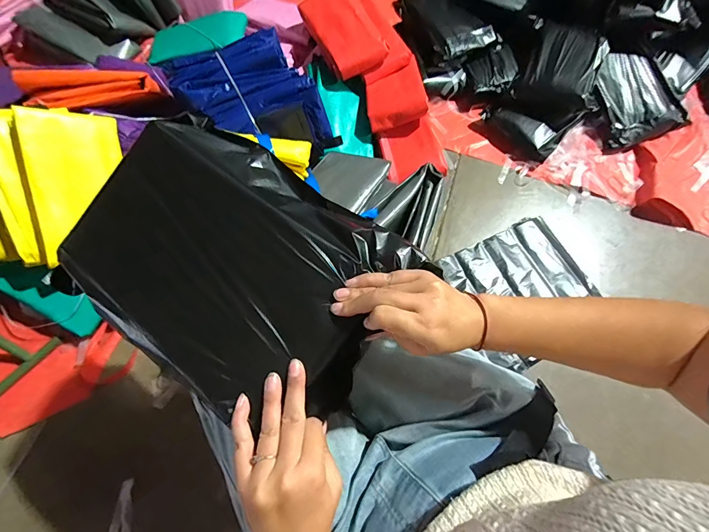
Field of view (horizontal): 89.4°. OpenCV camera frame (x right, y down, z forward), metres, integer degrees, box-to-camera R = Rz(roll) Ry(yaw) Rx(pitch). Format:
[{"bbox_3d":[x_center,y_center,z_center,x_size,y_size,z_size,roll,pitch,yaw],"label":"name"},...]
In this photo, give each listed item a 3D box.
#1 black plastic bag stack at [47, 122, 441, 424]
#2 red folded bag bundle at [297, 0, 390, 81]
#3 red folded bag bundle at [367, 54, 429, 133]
[{"bbox_3d":[-0.118,-0.013,0.354,0.322,0.043,0.230,35,71,12],"label":"black plastic bag stack"},{"bbox_3d":[-0.032,-0.708,1.063,0.171,0.091,0.308,-26,71,-11],"label":"red folded bag bundle"},{"bbox_3d":[0.126,-0.487,1.051,0.198,0.073,0.174,-16,69,-8],"label":"red folded bag bundle"}]

